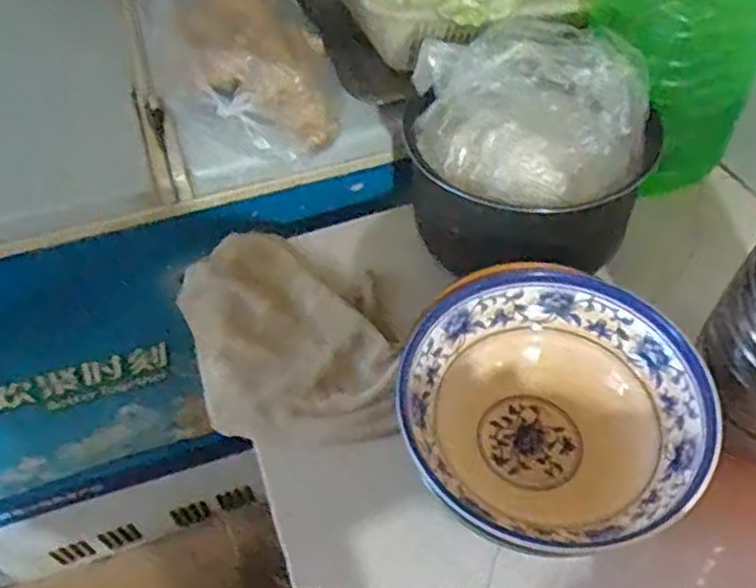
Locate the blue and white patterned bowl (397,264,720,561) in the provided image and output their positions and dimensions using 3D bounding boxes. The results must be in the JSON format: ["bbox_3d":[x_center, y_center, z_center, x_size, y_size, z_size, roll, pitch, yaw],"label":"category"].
[{"bbox_3d":[0.126,0.084,0.528,0.207,0.078,0.196,-1,51,2],"label":"blue and white patterned bowl"}]

